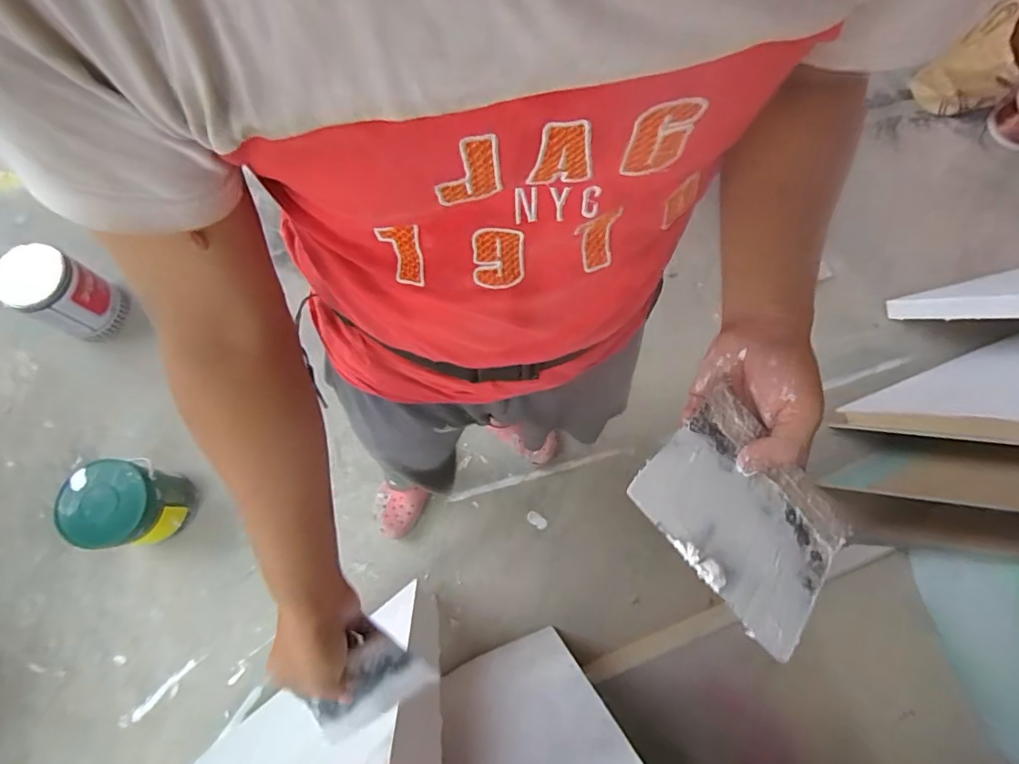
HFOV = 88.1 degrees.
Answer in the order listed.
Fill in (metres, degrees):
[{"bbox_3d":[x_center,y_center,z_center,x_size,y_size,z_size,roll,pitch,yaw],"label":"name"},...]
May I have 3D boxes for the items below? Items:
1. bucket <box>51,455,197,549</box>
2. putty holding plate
[{"bbox_3d":[-0.832,0.269,1.178,0.180,0.228,0.174,1,73,-2],"label":"bucket"},{"bbox_3d":[0.143,0.080,0.317,0.098,0.005,0.136,-44,96,-23],"label":"putty holding plate"}]

